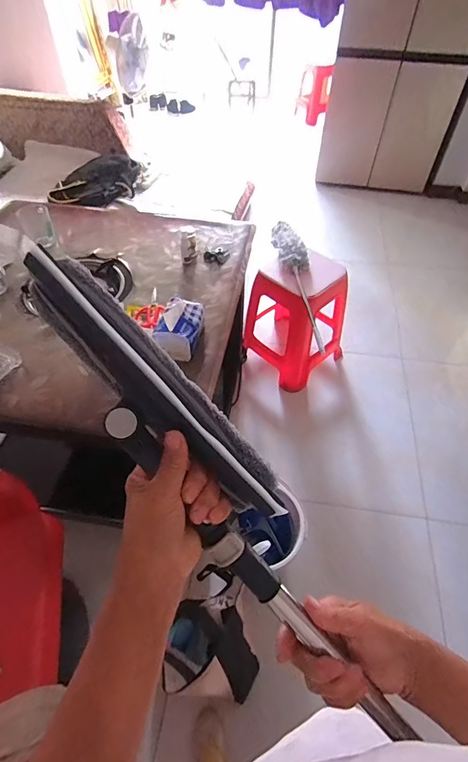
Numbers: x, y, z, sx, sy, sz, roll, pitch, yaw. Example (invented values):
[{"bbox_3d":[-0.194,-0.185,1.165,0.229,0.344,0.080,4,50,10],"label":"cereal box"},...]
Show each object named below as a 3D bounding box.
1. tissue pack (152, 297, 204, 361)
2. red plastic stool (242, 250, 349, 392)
[{"bbox_3d":[-0.130,-0.133,0.904,0.098,0.093,0.147,11,52,8],"label":"tissue pack"},{"bbox_3d":[0.278,-0.280,1.680,0.353,0.486,0.368,36,59,25],"label":"red plastic stool"}]

